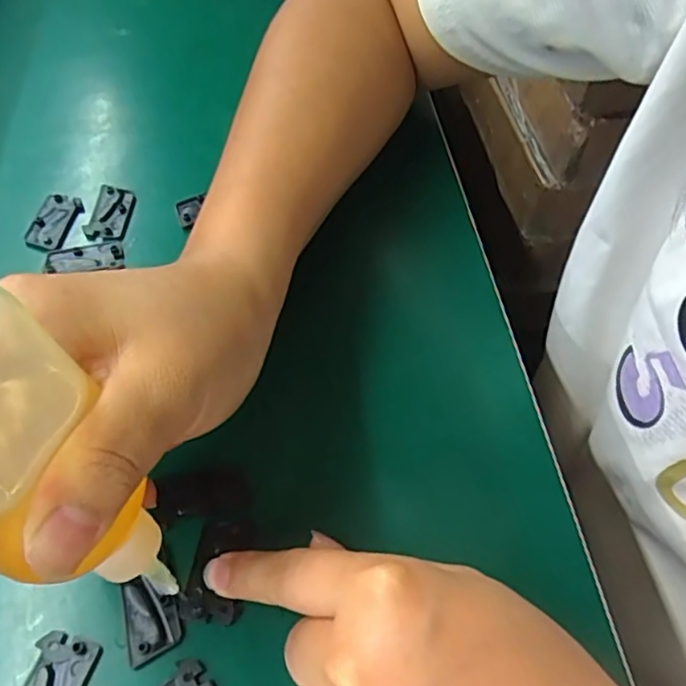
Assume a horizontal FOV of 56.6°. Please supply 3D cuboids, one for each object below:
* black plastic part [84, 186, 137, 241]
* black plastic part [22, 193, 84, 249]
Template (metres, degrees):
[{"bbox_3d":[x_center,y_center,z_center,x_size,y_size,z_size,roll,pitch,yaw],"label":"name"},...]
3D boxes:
[{"bbox_3d":[-0.110,-0.063,0.302,0.018,0.004,0.034,4,54,0],"label":"black plastic part"},{"bbox_3d":[-0.135,-0.057,0.296,0.020,0.004,0.034,6,54,2],"label":"black plastic part"}]

